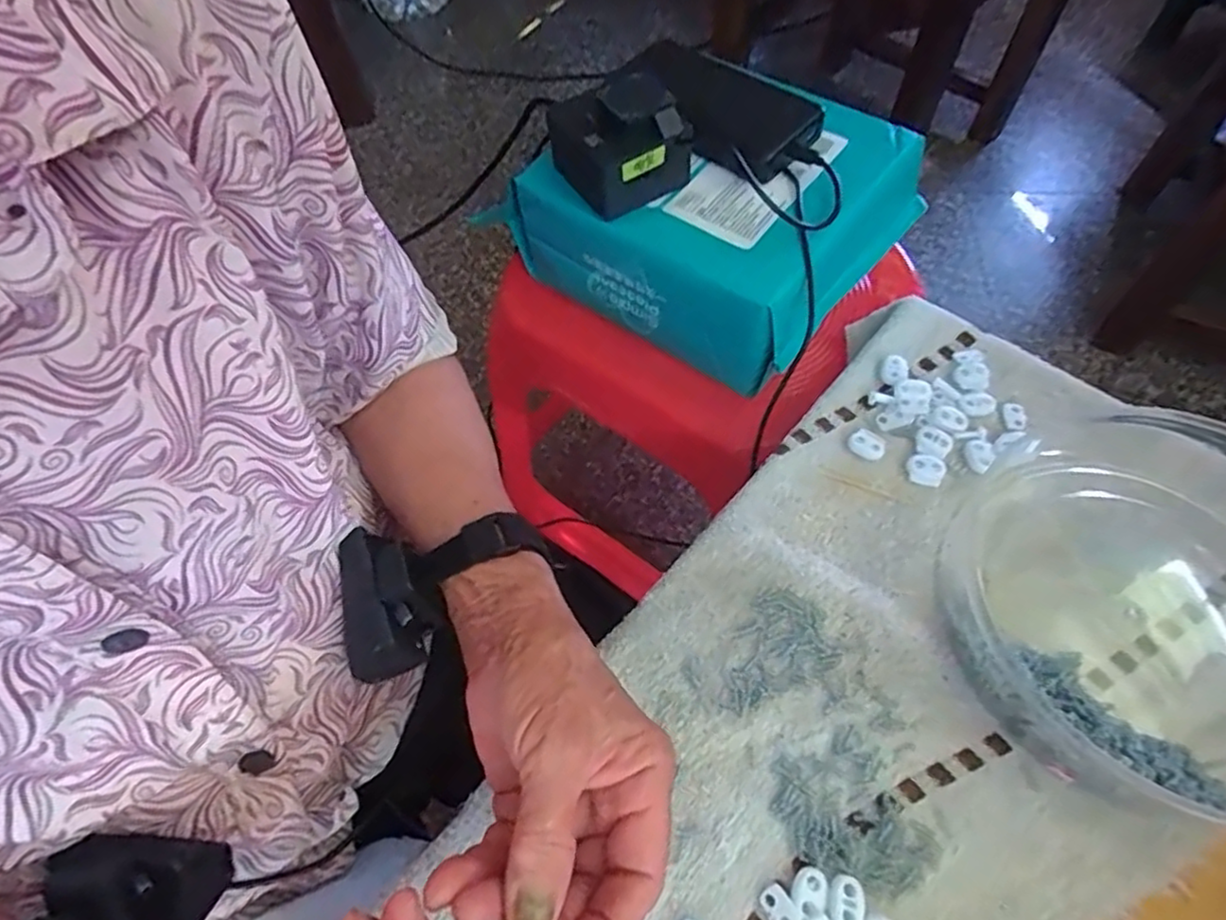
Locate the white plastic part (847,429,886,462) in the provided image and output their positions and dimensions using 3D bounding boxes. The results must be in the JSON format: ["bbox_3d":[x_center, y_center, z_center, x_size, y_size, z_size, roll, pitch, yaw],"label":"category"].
[{"bbox_3d":[0.161,-0.010,0.421,0.022,0.007,0.019,28,66,18],"label":"white plastic part"}]

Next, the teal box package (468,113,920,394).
[{"bbox_3d":[0.077,-0.193,0.519,0.250,0.100,0.202,33,68,21],"label":"teal box package"}]

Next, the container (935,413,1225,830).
[{"bbox_3d":[0.297,0.070,0.338,0.216,0.053,0.216,-2,60,3],"label":"container"}]

